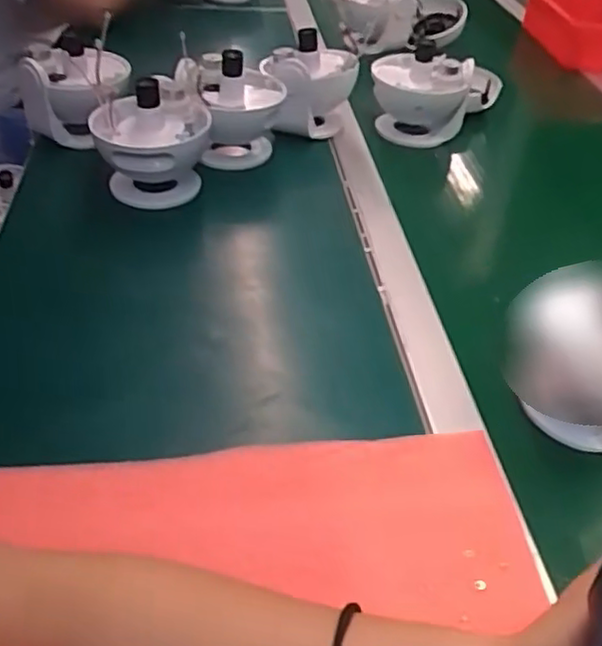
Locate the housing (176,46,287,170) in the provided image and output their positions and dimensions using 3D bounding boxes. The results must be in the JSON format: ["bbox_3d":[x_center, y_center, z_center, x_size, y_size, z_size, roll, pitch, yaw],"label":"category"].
[{"bbox_3d":[-0.078,-0.241,0.785,0.111,0.122,0.106,4,41,-8],"label":"housing"}]

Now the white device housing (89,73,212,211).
[{"bbox_3d":[-0.151,-0.179,0.708,0.111,0.123,0.096,-1,42,-13],"label":"white device housing"}]

